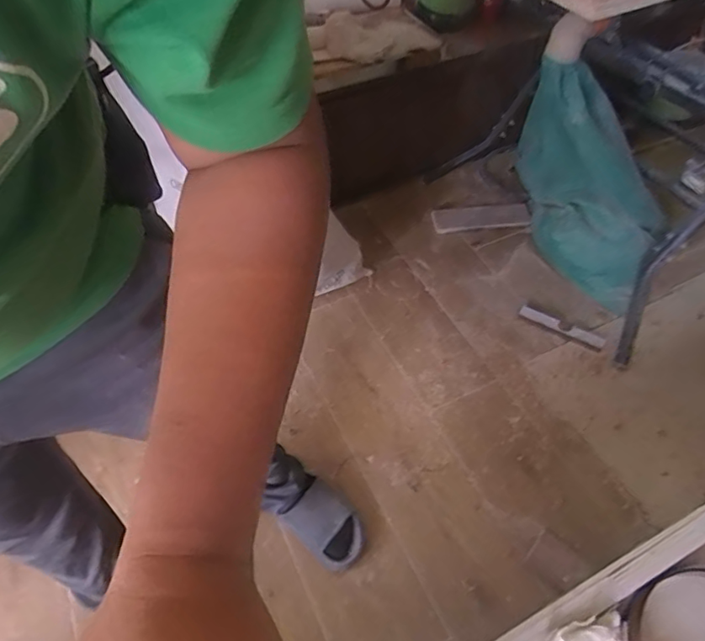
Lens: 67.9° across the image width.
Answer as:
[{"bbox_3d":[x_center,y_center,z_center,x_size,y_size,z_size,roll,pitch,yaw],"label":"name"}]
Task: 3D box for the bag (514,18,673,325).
[{"bbox_3d":[0.549,-0.371,1.325,0.346,0.698,0.178,6,41,46],"label":"bag"}]

